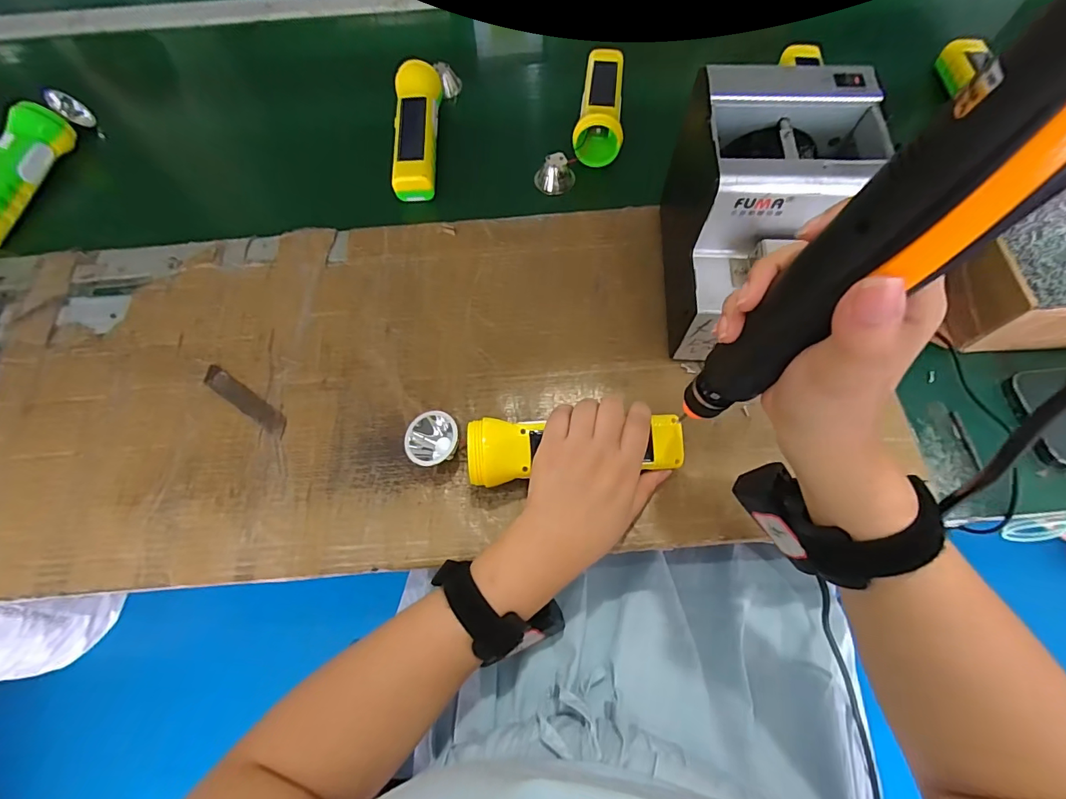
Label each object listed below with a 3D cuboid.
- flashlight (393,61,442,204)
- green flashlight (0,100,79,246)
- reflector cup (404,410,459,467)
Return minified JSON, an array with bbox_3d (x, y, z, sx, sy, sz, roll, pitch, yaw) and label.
[{"bbox_3d":[-0.129,-0.301,0.506,0.045,0.042,0.161,-2,67,1],"label":"flashlight"},{"bbox_3d":[-0.566,-0.245,0.494,0.054,0.047,0.164,8,68,6],"label":"green flashlight"},{"bbox_3d":[-0.082,0.035,0.369,0.036,0.034,0.042,7,68,5],"label":"reflector cup"}]

